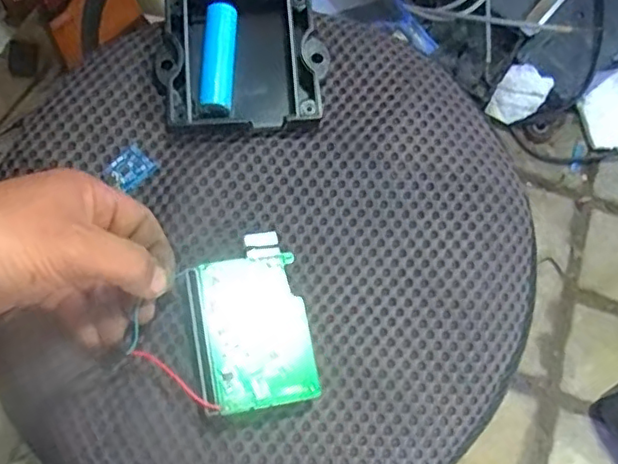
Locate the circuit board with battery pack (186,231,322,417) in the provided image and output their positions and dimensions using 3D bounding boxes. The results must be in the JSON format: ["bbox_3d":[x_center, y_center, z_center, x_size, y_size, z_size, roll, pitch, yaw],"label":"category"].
[{"bbox_3d":[-0.032,0.048,0.317,0.061,0.017,0.088,-6,70,-20],"label":"circuit board with battery pack"}]

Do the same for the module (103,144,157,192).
[{"bbox_3d":[-0.105,-0.036,0.349,0.027,0.005,0.020,-42,80,-14],"label":"module"}]

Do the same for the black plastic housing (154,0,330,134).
[{"bbox_3d":[-0.041,-0.107,0.361,0.100,0.022,0.093,-3,73,-5],"label":"black plastic housing"}]

